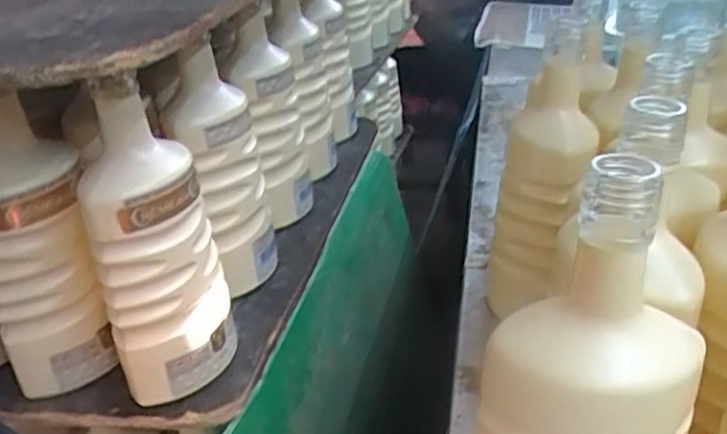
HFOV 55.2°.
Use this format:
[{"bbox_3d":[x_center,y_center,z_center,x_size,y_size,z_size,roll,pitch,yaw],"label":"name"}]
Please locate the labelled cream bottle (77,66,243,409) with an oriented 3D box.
[{"bbox_3d":[-0.141,0.023,0.479,0.058,0.213,0.078,1,30,12],"label":"labelled cream bottle"}]

